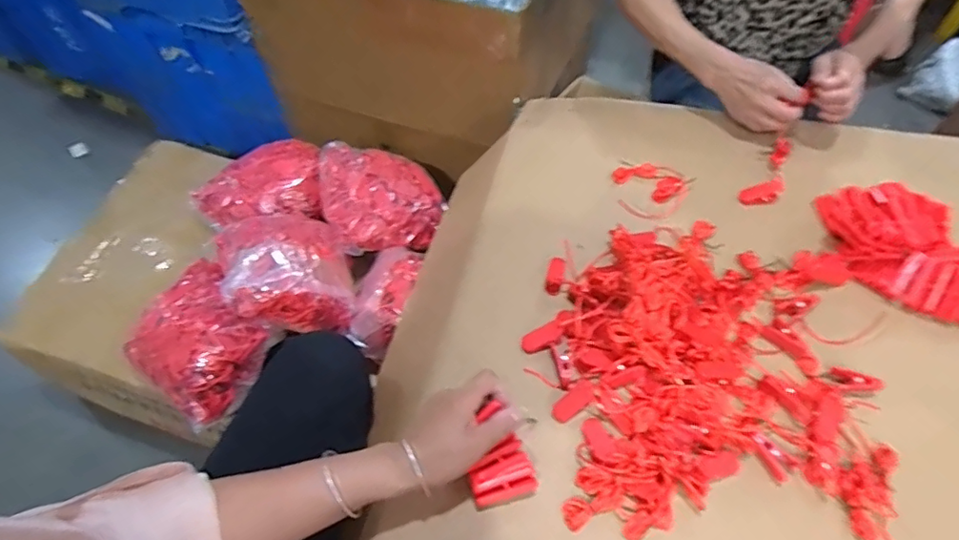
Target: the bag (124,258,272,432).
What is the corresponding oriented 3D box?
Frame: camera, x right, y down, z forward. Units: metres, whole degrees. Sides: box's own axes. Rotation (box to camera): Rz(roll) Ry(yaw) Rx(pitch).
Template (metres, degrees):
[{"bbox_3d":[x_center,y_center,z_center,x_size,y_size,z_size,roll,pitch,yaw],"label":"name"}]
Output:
[{"bbox_3d":[-0.382,0.090,0.757,0.200,0.079,0.161,36,63,22],"label":"bag"}]

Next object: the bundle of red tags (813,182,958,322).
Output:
[{"bbox_3d":[0.486,-0.034,0.628,0.134,0.073,0.183,1,56,1],"label":"bundle of red tags"}]

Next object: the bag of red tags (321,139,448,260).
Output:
[{"bbox_3d":[-0.158,-0.123,0.887,0.179,0.083,0.188,-15,57,-10],"label":"bag of red tags"}]

